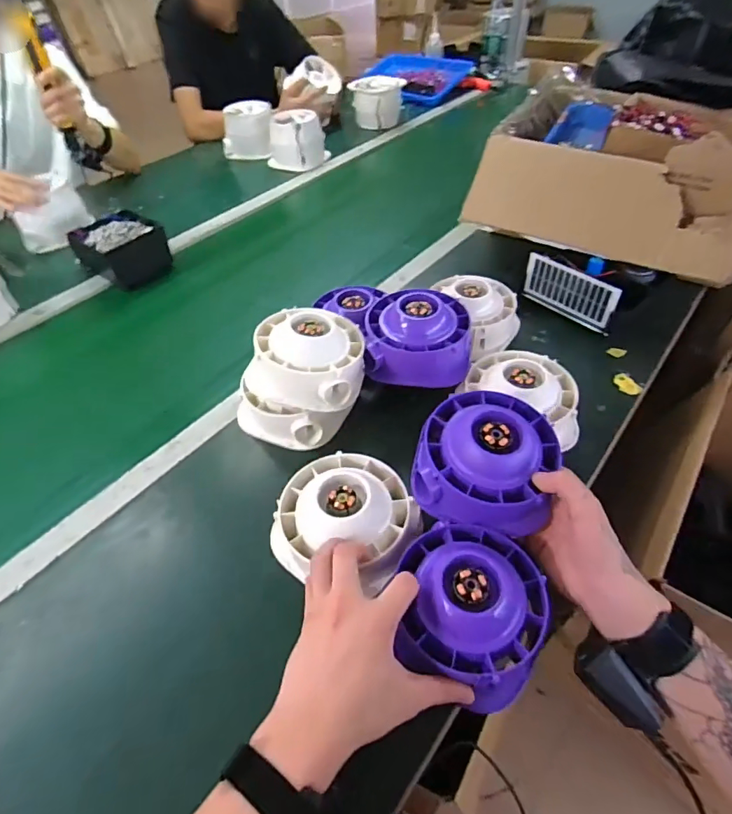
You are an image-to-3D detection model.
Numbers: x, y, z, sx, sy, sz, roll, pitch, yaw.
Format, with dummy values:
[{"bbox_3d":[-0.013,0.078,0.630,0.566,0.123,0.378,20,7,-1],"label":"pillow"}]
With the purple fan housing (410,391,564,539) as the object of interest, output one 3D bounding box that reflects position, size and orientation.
[{"bbox_3d":[0.118,0.045,0.466,0.129,0.071,0.123,11,49,12],"label":"purple fan housing"}]

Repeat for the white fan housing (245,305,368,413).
[{"bbox_3d":[-0.071,-0.065,0.575,0.134,0.066,0.132,11,50,12],"label":"white fan housing"}]

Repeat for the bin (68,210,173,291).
[{"bbox_3d":[-0.438,-0.283,0.868,0.108,0.088,0.122,30,56,26],"label":"bin"}]

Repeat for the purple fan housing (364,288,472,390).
[{"bbox_3d":[0.064,-0.091,0.592,0.124,0.064,0.116,-1,48,2],"label":"purple fan housing"}]

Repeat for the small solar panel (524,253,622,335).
[{"bbox_3d":[0.296,-0.162,0.692,0.016,0.077,0.139,-33,52,-26],"label":"small solar panel"}]

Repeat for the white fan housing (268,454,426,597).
[{"bbox_3d":[-0.018,0.104,0.483,0.139,0.063,0.129,13,50,14],"label":"white fan housing"}]

